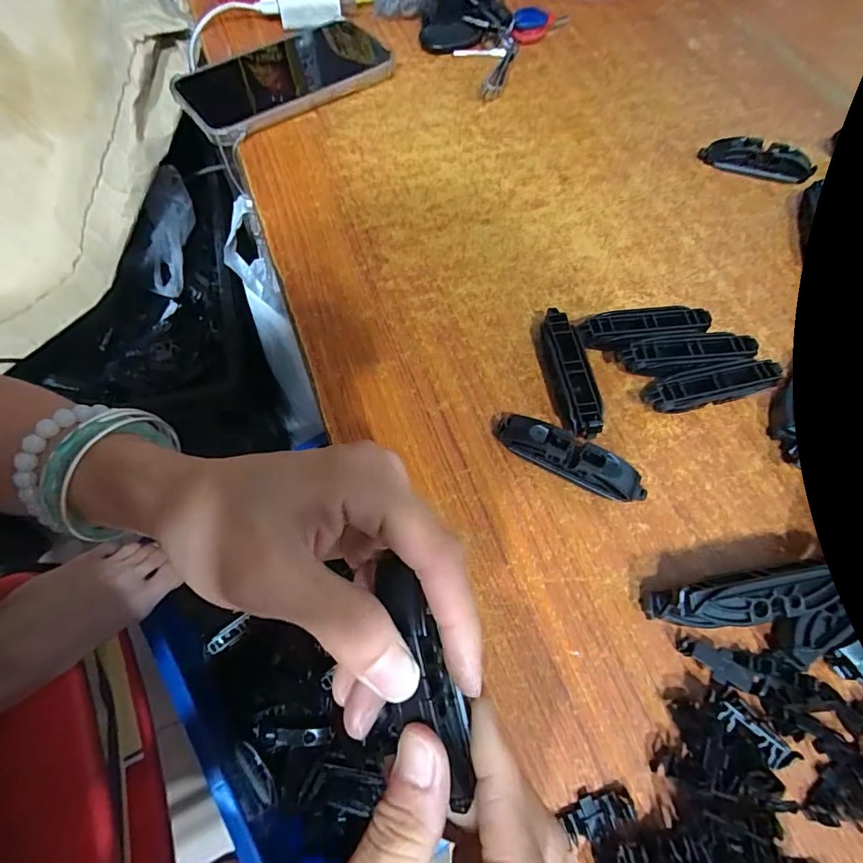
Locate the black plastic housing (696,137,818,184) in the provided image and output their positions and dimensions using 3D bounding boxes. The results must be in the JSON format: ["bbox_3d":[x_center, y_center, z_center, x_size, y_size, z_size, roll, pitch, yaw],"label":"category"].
[{"bbox_3d":[0.252,-0.210,0.357,0.080,0.019,0.017,23,66,9],"label":"black plastic housing"}]

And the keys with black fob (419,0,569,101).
[{"bbox_3d":[0.042,-0.358,0.410,0.102,0.027,0.144,29,67,12],"label":"keys with black fob"}]

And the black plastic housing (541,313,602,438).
[{"bbox_3d":[0.079,-0.032,0.264,0.020,0.019,0.078,-5,65,-4],"label":"black plastic housing"}]

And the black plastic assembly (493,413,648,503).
[{"bbox_3d":[0.072,0.013,0.243,0.081,0.020,0.017,26,67,10],"label":"black plastic assembly"}]

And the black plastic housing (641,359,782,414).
[{"bbox_3d":[0.158,-0.025,0.264,0.075,0.018,0.021,-13,66,-7],"label":"black plastic housing"}]

